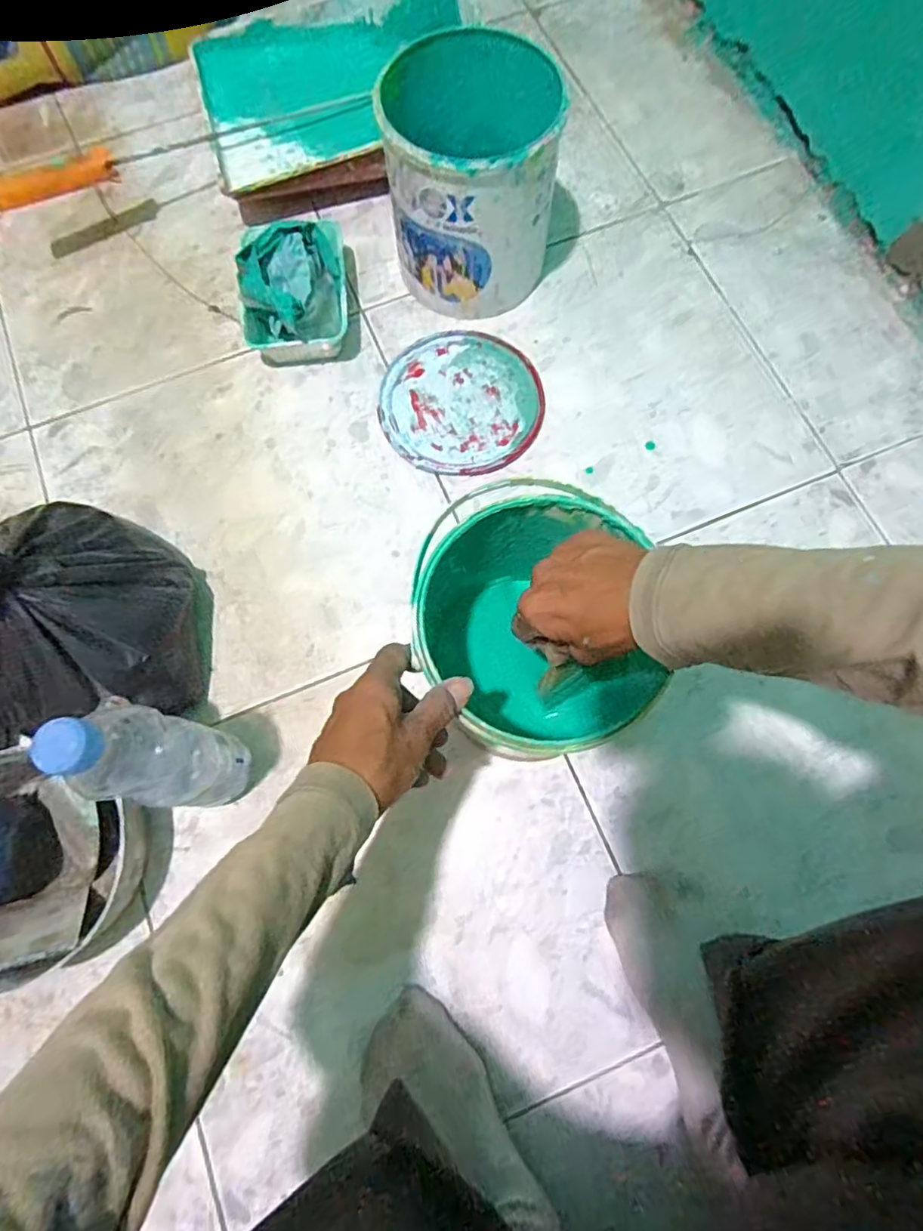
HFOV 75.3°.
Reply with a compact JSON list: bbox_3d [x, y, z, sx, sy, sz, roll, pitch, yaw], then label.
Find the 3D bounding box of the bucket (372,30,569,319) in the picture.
[{"bbox_3d":[0.008,-0.442,0.630,0.159,0.187,0.155,0,74,1],"label":"bucket"}]

